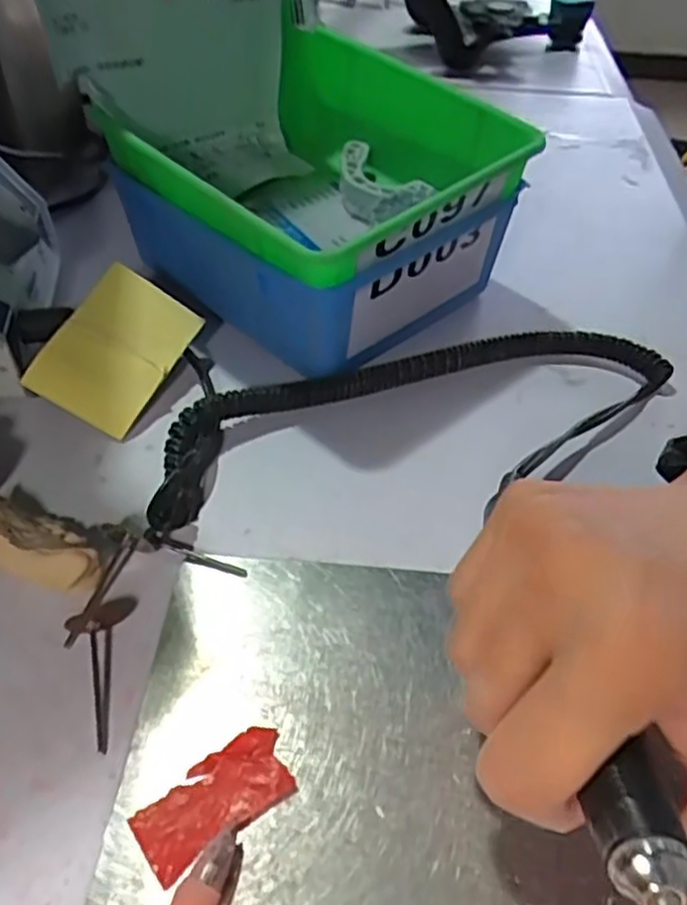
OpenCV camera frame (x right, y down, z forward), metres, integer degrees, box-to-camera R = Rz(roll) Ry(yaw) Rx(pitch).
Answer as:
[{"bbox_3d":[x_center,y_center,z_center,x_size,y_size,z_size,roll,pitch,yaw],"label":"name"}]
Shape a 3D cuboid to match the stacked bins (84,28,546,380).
[{"bbox_3d":[-0.013,-0.127,0.374,0.156,0.103,0.146,36,55,27],"label":"stacked bins"}]

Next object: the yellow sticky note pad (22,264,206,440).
[{"bbox_3d":[-0.103,-0.048,0.334,0.050,0.007,0.072,31,65,-6],"label":"yellow sticky note pad"}]

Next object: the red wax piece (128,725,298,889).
[{"bbox_3d":[-0.038,0.104,0.219,0.047,0.004,0.023,-27,54,-26],"label":"red wax piece"}]

